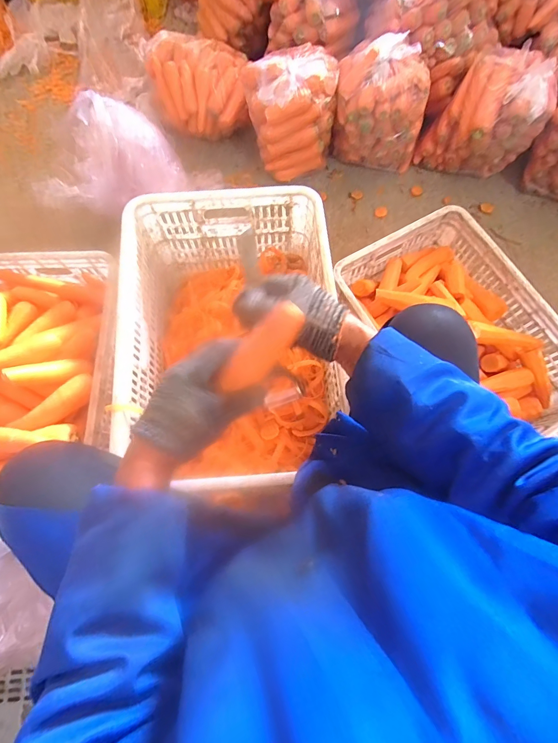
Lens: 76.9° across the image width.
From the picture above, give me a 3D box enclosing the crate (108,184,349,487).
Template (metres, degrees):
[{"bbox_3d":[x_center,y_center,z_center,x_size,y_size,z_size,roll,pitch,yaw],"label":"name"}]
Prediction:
[{"bbox_3d":[-0.105,-0.077,0.785,0.407,0.255,0.583,-1,74,0],"label":"crate"}]

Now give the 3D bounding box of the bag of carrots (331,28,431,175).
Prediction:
[{"bbox_3d":[0.290,-0.751,1.023,0.259,0.302,0.197,1,74,0],"label":"bag of carrots"}]

